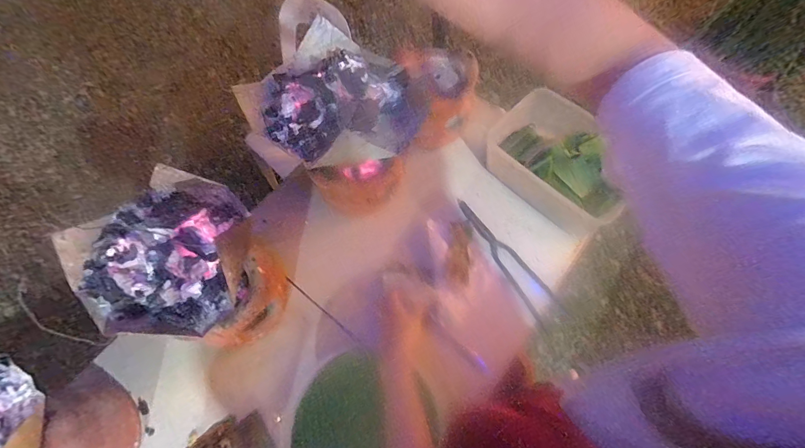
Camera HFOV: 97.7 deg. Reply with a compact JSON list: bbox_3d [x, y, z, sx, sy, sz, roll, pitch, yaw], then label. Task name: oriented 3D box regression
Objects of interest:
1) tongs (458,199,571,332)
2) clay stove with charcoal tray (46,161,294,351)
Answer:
[{"bbox_3d":[0.203,0.056,0.685,0.059,0.010,0.284,-27,67,-9],"label":"tongs"},{"bbox_3d":[-0.332,0.076,0.584,0.229,0.276,0.222,-1,65,3],"label":"clay stove with charcoal tray"}]

